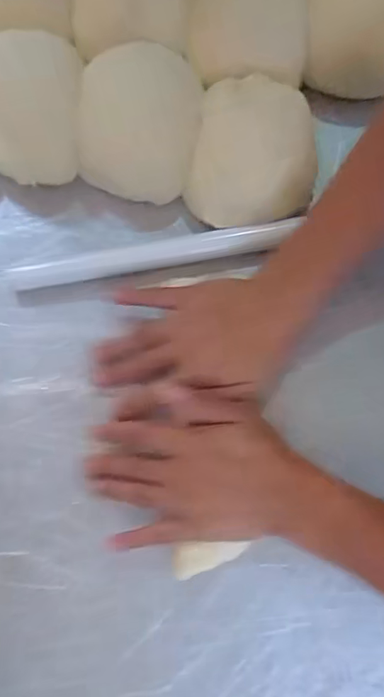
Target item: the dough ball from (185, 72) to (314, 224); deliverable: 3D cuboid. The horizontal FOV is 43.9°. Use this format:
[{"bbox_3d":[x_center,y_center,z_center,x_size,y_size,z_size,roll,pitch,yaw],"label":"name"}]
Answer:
[{"bbox_3d":[0.051,-0.162,0.398,0.100,0.037,0.120,12,79,2],"label":"dough ball"}]

